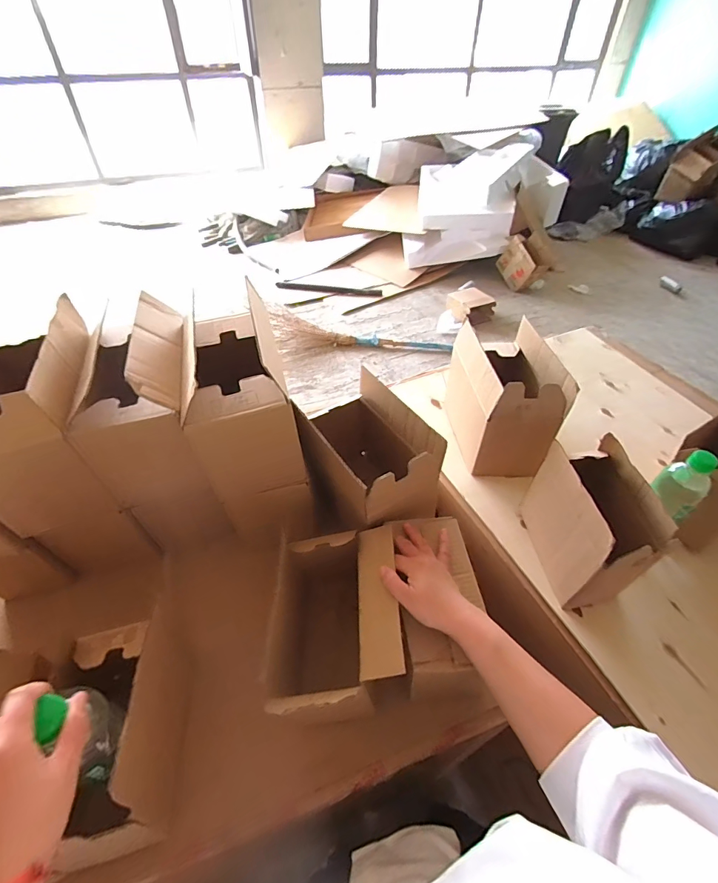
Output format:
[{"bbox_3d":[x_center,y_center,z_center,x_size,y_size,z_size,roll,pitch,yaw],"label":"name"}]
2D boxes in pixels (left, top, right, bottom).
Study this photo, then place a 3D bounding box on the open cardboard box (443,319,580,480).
[{"bbox_3d":[0.281,-0.083,0.820,0.138,0.210,0.244,-5,46,-5],"label":"open cardboard box"}]

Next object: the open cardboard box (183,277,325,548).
[{"bbox_3d":[-0.167,-0.018,0.653,0.137,0.341,0.218,-11,47,-11],"label":"open cardboard box"}]

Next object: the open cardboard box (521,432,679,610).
[{"bbox_3d":[0.361,0.123,0.651,0.140,0.186,0.219,-1,46,-1],"label":"open cardboard box"}]

